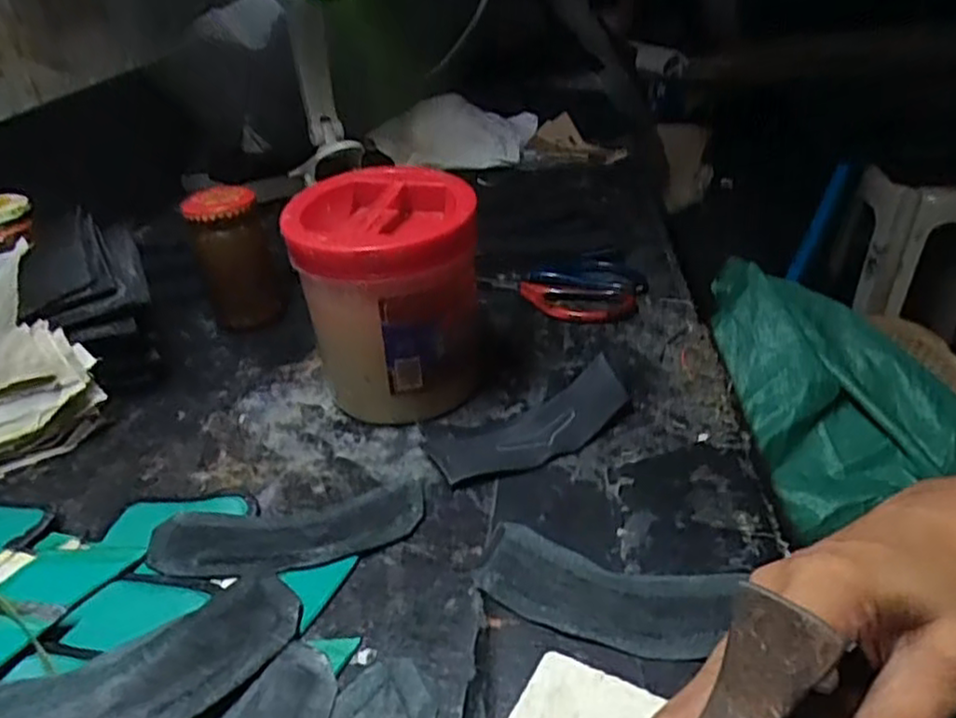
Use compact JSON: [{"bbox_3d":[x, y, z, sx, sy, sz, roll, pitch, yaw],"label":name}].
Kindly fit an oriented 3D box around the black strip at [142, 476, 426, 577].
[{"bbox_3d":[-0.103,0.096,0.392,0.147,0.007,0.055,-9,31,-8],"label":"black strip"}]

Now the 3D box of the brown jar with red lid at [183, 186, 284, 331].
[{"bbox_3d":[-0.203,-0.081,0.596,0.057,0.114,0.062,-3,31,2],"label":"brown jar with red lid"}]

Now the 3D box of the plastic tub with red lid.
[{"bbox_3d":[-0.057,-0.038,0.477,0.114,0.144,0.110,-9,31,-8],"label":"plastic tub with red lid"}]

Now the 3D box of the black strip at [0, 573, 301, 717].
[{"bbox_3d":[-0.154,0.140,0.297,0.161,0.025,0.072,-23,36,-28],"label":"black strip"}]

